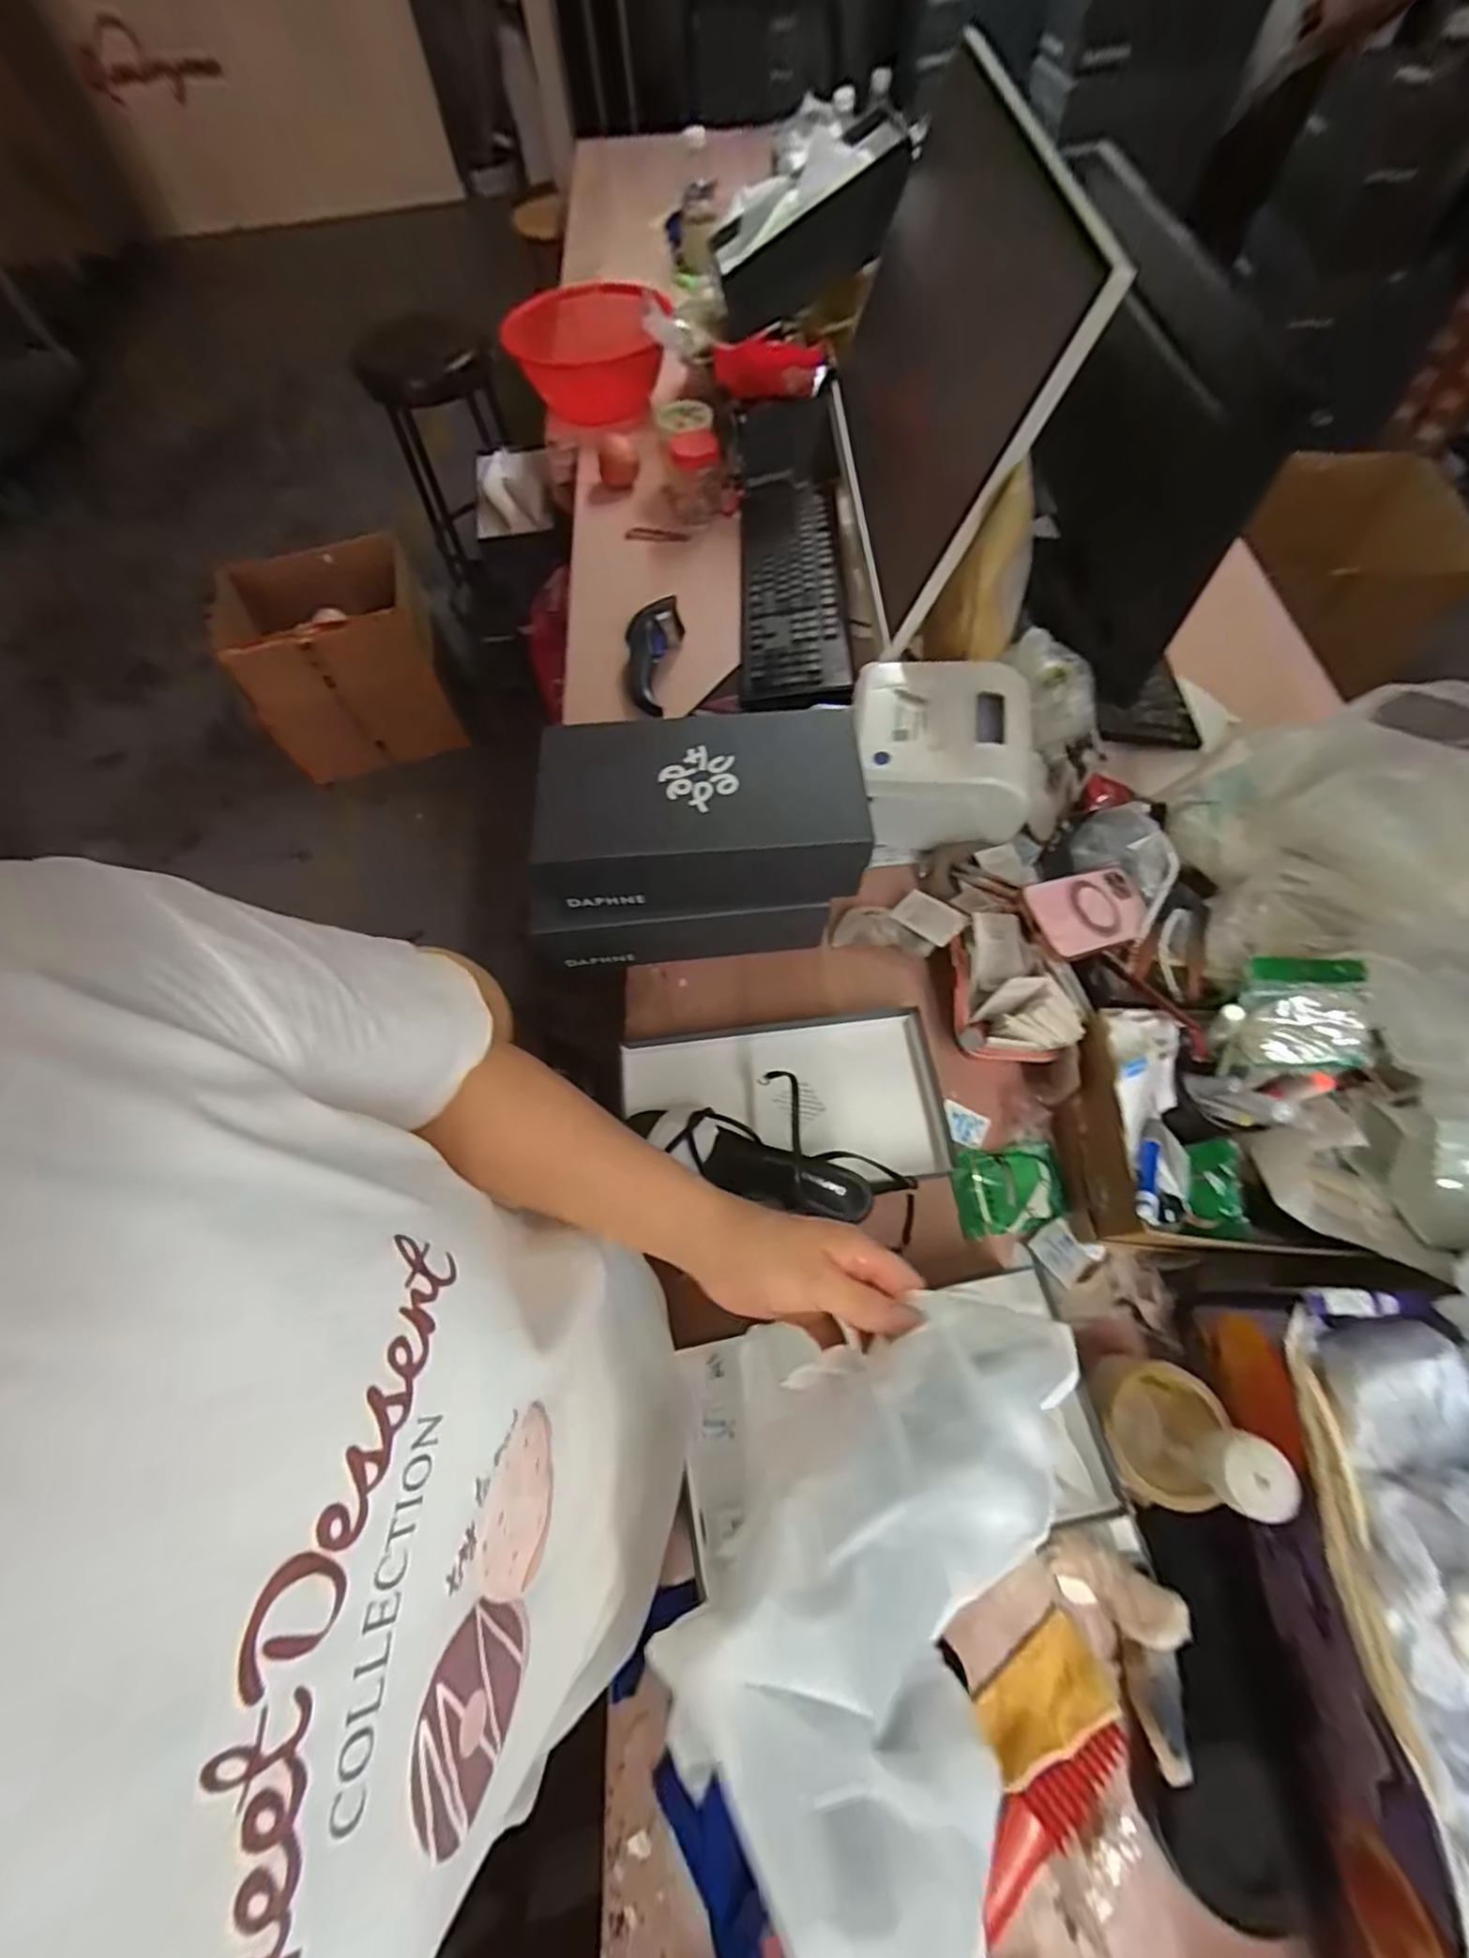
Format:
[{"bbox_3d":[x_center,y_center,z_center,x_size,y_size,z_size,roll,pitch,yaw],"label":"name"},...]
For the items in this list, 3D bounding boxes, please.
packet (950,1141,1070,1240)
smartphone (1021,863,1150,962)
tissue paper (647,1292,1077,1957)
[{"bbox_3d":[0.252,0.194,0.597,0.094,0.009,0.075,-6,65,0],"label":"packet"},{"bbox_3d":[0.321,-0.061,0.584,0.157,0.012,0.073,-15,74,-29],"label":"smartphone"},{"bbox_3d":[0.067,0.245,0.279,0.131,0.077,0.224,24,69,13],"label":"tissue paper"}]

